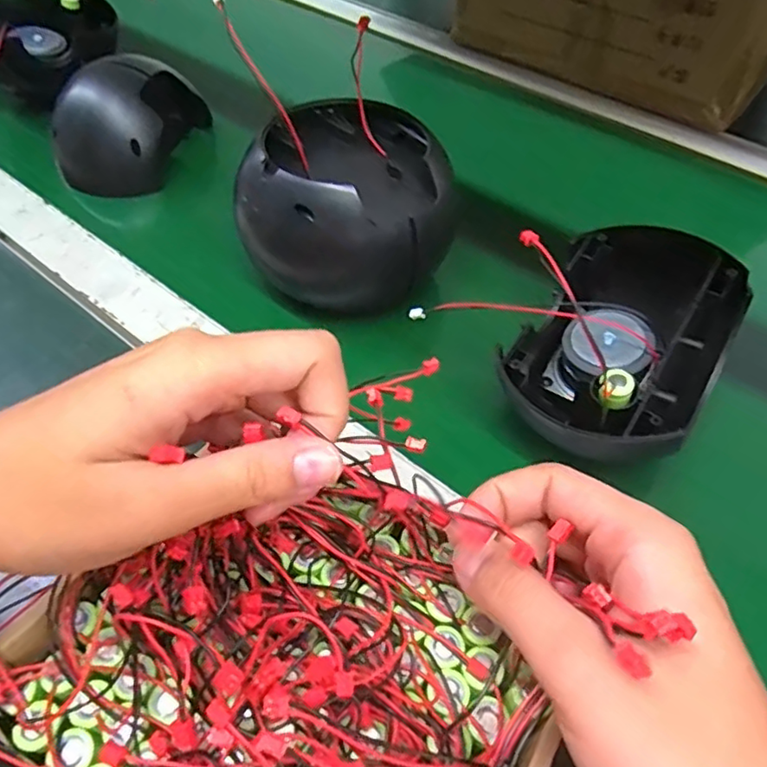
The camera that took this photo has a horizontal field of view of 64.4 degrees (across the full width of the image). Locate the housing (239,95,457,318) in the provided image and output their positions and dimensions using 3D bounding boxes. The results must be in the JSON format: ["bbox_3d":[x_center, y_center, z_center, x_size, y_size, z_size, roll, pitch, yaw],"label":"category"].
[{"bbox_3d":[-0.017,-0.111,0.372,0.116,0.085,0.110,2,53,-3],"label":"housing"}]

